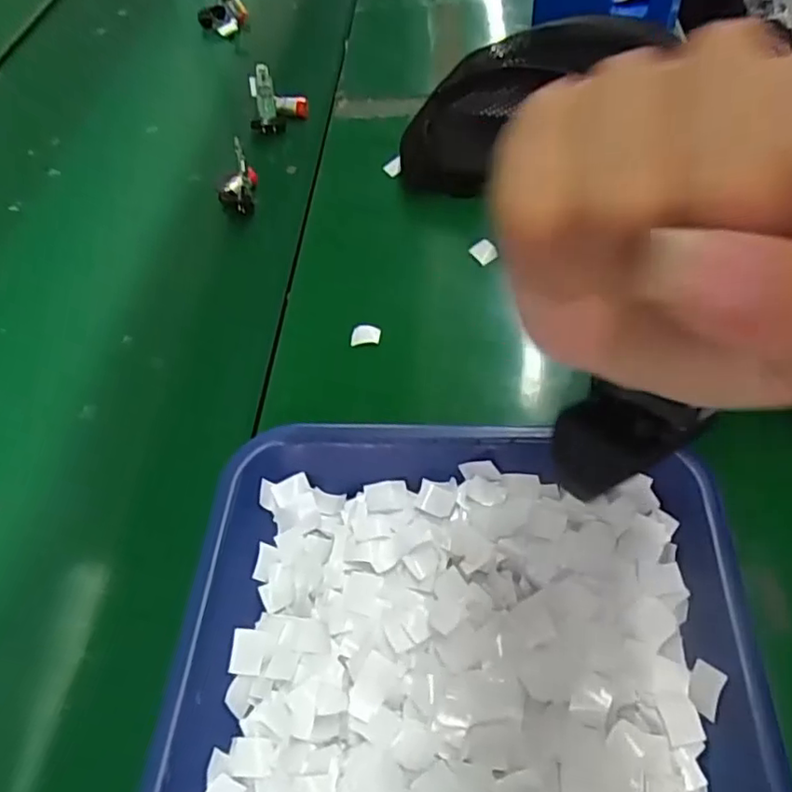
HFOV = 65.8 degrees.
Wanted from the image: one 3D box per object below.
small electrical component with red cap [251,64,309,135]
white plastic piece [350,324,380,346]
[{"bbox_3d":[-0.110,-0.273,0.569,0.053,0.057,0.032,-8,56,-4],"label":"small electrical component with red cap"},{"bbox_3d":[-0.020,-0.041,0.417,0.019,0.006,0.014,6,56,5],"label":"white plastic piece"}]

